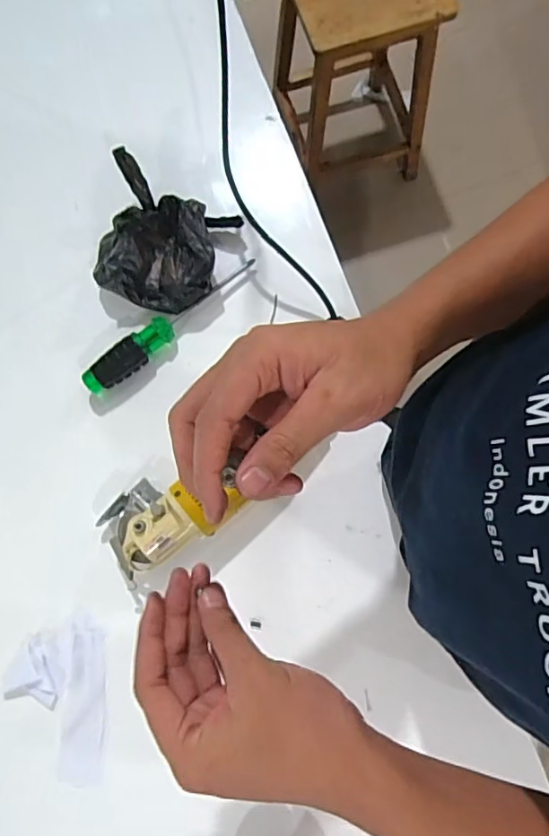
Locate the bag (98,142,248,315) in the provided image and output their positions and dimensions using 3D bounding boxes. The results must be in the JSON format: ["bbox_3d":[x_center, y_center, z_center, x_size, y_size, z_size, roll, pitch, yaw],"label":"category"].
[{"bbox_3d":[-0.128,-0.192,0.603,0.150,0.055,0.139,24,81,7],"label":"bag"}]

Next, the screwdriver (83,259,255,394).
[{"bbox_3d":[-0.110,-0.101,0.594,0.217,0.028,0.034,-38,79,-5],"label":"screwdriver"}]

